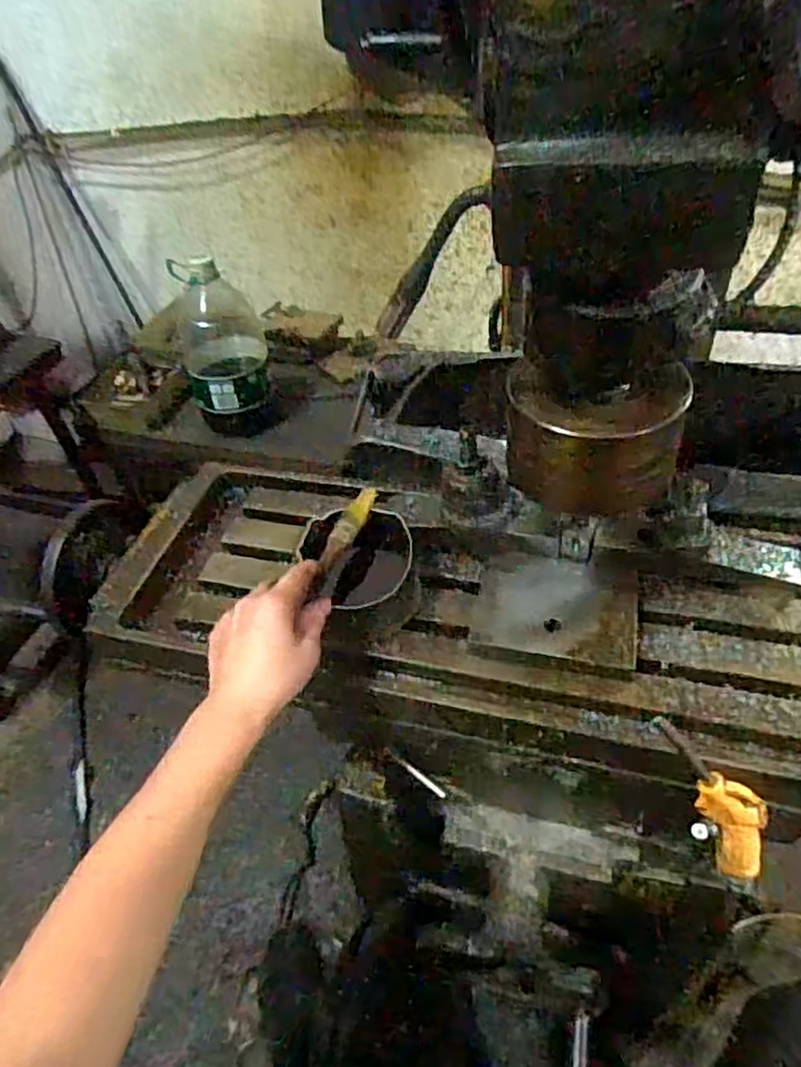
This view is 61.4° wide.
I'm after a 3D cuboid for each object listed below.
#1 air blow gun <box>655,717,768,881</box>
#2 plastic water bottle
[{"bbox_3d":[0.231,0.192,0.478,0.049,0.194,0.022,-3,39,41],"label":"air blow gun"},{"bbox_3d":[-0.379,-0.396,1.422,0.157,0.317,0.168,-2,46,5],"label":"plastic water bottle"}]

